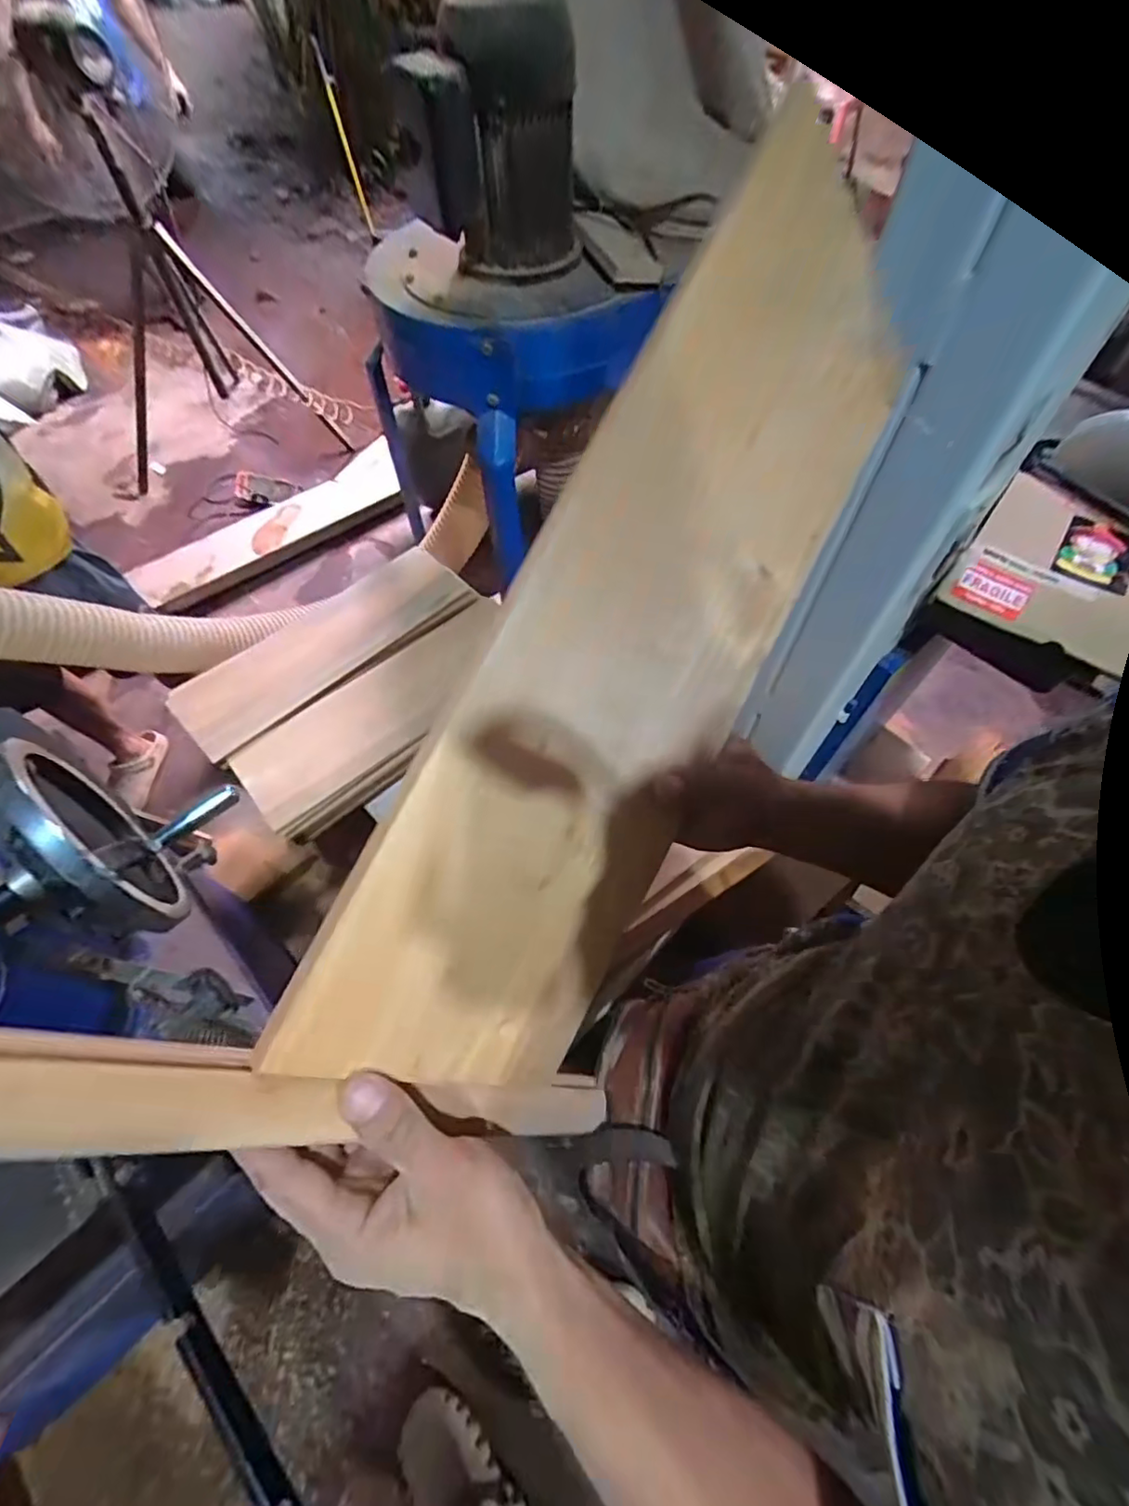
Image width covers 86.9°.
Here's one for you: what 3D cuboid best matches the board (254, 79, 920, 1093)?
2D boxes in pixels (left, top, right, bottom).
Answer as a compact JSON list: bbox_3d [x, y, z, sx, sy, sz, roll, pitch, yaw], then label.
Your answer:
[{"bbox_3d":[0.048,-0.061,0.315,0.020,0.168,0.493,21,82,52],"label":"board"}]

